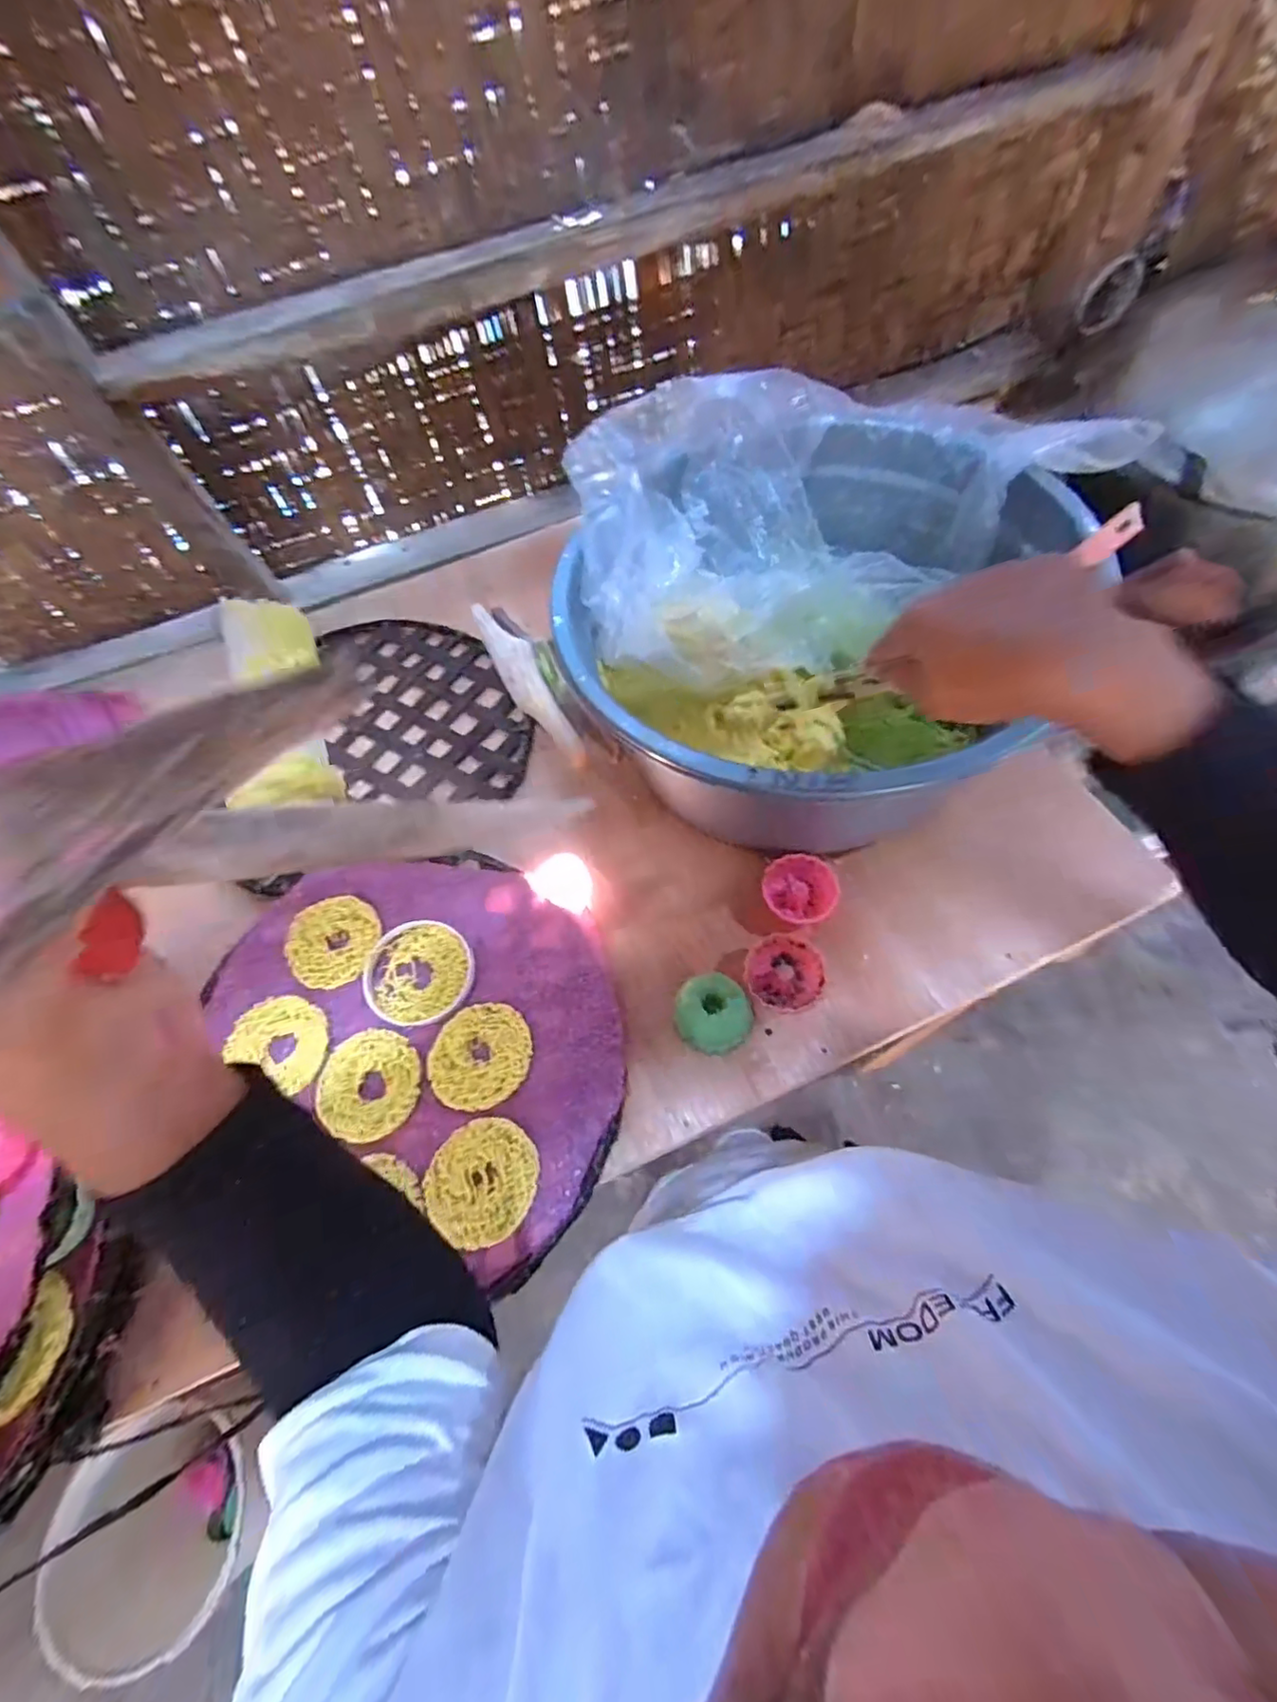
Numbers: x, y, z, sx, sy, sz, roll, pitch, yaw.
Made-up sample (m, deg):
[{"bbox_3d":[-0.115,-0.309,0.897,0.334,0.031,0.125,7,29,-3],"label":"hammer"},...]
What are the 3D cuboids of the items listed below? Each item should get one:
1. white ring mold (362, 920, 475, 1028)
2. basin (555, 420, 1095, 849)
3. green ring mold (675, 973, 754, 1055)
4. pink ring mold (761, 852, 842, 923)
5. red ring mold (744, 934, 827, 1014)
[{"bbox_3d":[-0.186,0.100,0.493,0.094,0.012,0.086,2,61,3],"label":"white ring mold"},{"bbox_3d":[0.137,-0.178,0.530,0.351,0.207,0.391,39,72,23],"label":"basin"},{"bbox_3d":[0.057,0.128,0.462,0.054,0.039,0.056,-3,62,5],"label":"green ring mold"},{"bbox_3d":[0.139,0.033,0.508,0.061,0.033,0.054,-14,61,-1],"label":"pink ring mold"},{"bbox_3d":[0.118,0.095,0.476,0.060,0.021,0.062,-1,61,2],"label":"red ring mold"}]

